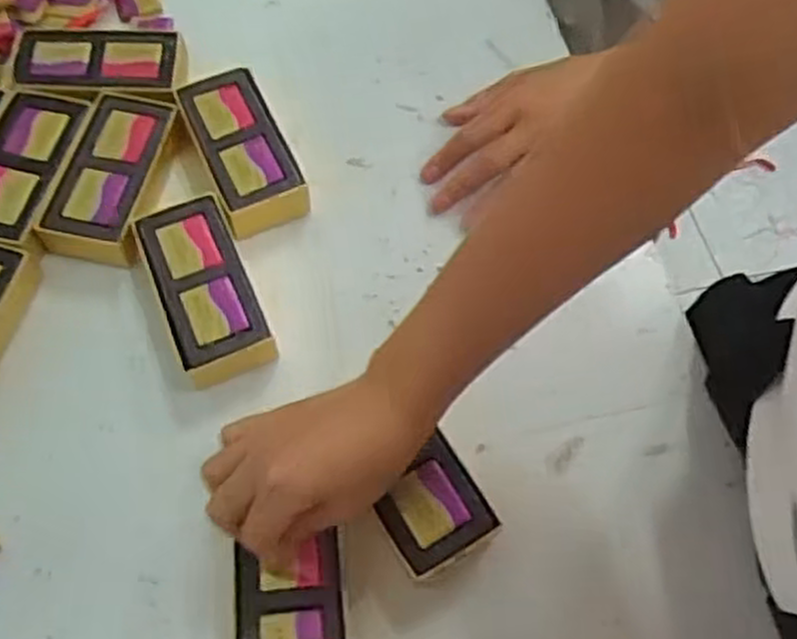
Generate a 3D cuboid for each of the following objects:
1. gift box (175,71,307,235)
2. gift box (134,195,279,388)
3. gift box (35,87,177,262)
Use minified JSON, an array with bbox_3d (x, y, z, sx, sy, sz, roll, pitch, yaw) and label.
[{"bbox_3d":[-0.107,-0.116,0.540,0.054,0.030,0.109,-22,67,-12],"label":"gift box"},{"bbox_3d":[-0.120,-0.020,0.495,0.053,0.035,0.113,-21,67,-12],"label":"gift box"},{"bbox_3d":[-0.189,-0.095,0.530,0.063,0.029,0.115,11,65,3],"label":"gift box"}]

